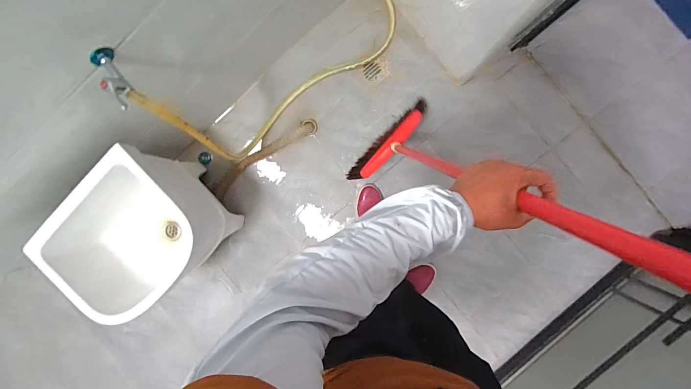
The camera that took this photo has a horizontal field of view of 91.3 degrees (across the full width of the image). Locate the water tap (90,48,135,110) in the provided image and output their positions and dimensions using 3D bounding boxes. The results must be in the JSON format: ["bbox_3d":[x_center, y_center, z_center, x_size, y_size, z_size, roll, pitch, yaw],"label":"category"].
[{"bbox_3d":[-0.450,-0.223,0.658,0.048,0.056,0.136,-33,75,7],"label":"water tap"}]

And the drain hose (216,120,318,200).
[{"bbox_3d":[-0.300,-0.139,1.233,0.450,0.084,0.071,-35,92,7],"label":"drain hose"}]

